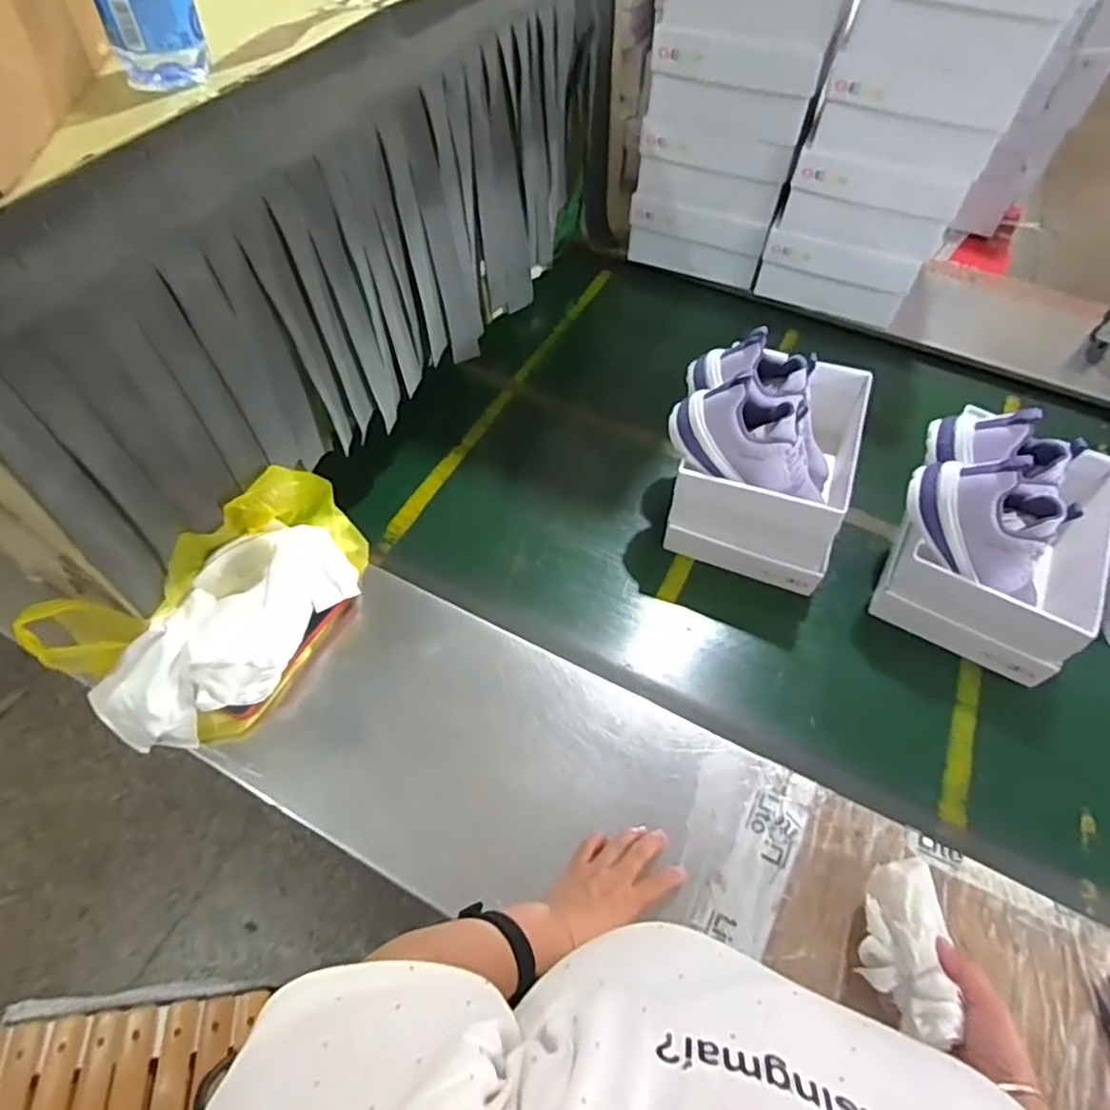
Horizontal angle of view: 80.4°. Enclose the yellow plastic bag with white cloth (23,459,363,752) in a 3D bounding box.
[{"bbox_3d":[-0.325,0.043,0.666,0.315,0.145,0.176,-36,65,-25],"label":"yellow plastic bag with white cloth"}]

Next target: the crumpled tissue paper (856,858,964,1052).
[{"bbox_3d":[0.285,0.317,0.534,0.062,0.045,0.126,8,55,2],"label":"crumpled tissue paper"}]

